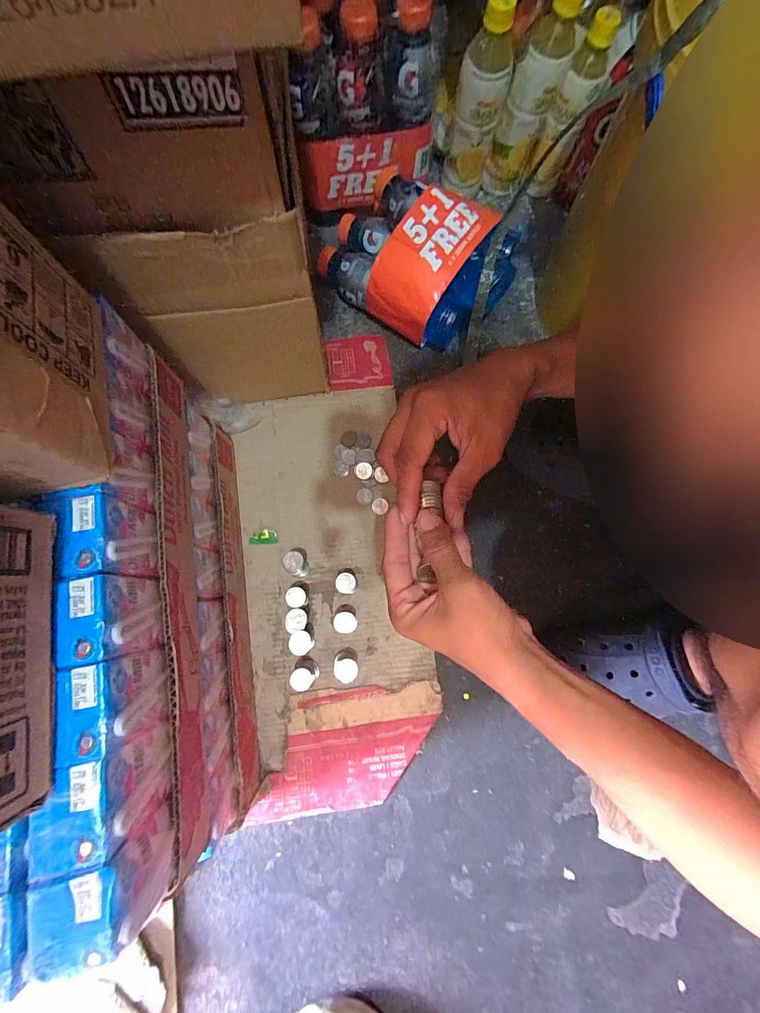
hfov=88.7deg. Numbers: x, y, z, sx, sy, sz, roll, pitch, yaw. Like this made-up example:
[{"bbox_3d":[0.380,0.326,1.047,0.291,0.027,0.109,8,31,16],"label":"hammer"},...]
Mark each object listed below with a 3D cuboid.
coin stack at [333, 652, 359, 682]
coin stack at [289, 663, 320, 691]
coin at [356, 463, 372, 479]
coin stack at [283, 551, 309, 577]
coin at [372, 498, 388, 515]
[{"bbox_3d":[-0.038,0.181,0.439,0.026,0.046,0.025,0,76,-1],"label":"coin stack"},{"bbox_3d":[-0.084,0.190,0.437,0.025,0.043,0.022,-40,80,-10],"label":"coin stack"},{"bbox_3d":[-0.021,-0.047,0.510,0.021,0.004,0.022,0,76,-1],"label":"coin"},{"bbox_3d":[-0.098,0.069,0.461,0.022,0.045,0.025,1,76,-1],"label":"coin stack"},{"bbox_3d":[0.000,0.000,0.501,0.022,0.004,0.020,-1,84,7],"label":"coin"}]

